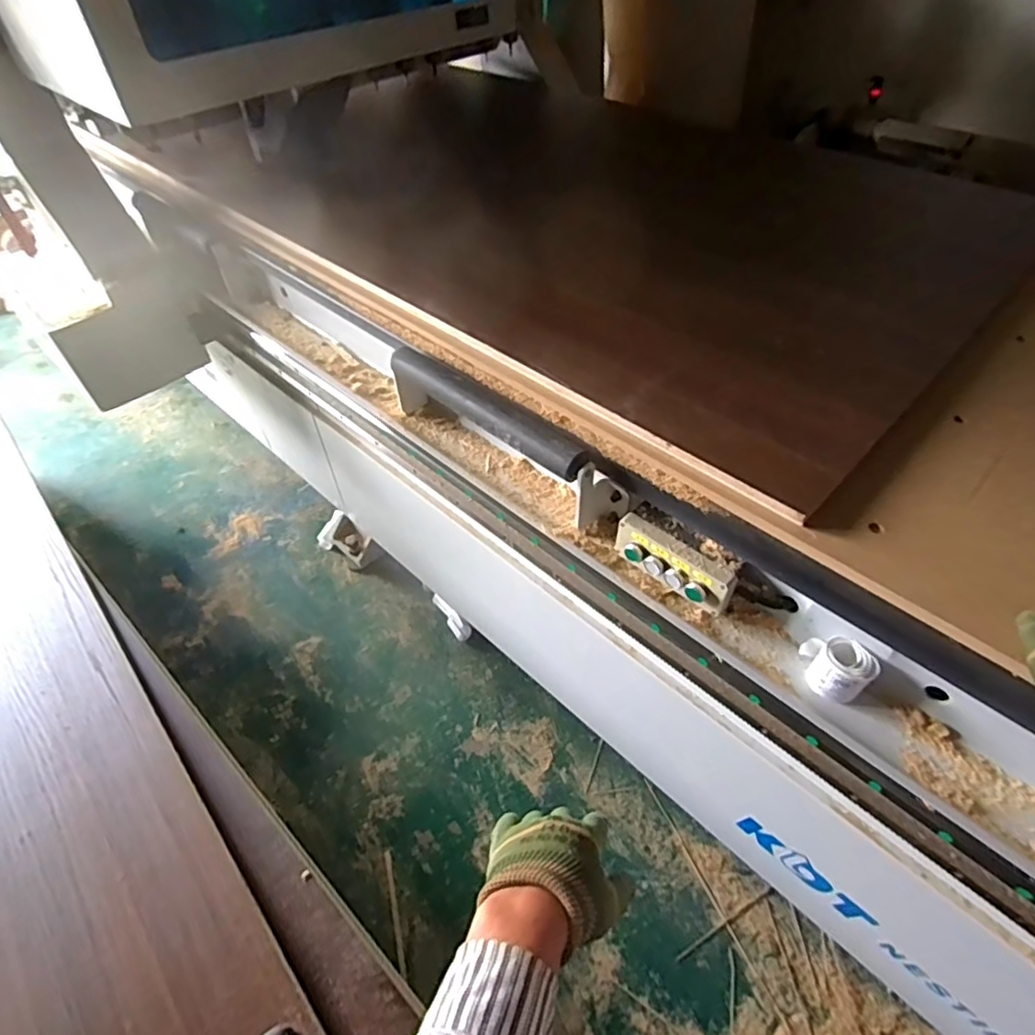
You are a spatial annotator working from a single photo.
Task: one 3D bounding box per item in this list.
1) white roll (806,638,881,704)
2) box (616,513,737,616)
[{"bbox_3d":[0.382,0.180,0.735,0.055,0.058,0.077,-33,54,-24],"label":"white roll"},{"bbox_3d":[0.210,0.062,0.828,0.043,0.069,0.165,-38,56,-27],"label":"box"}]

